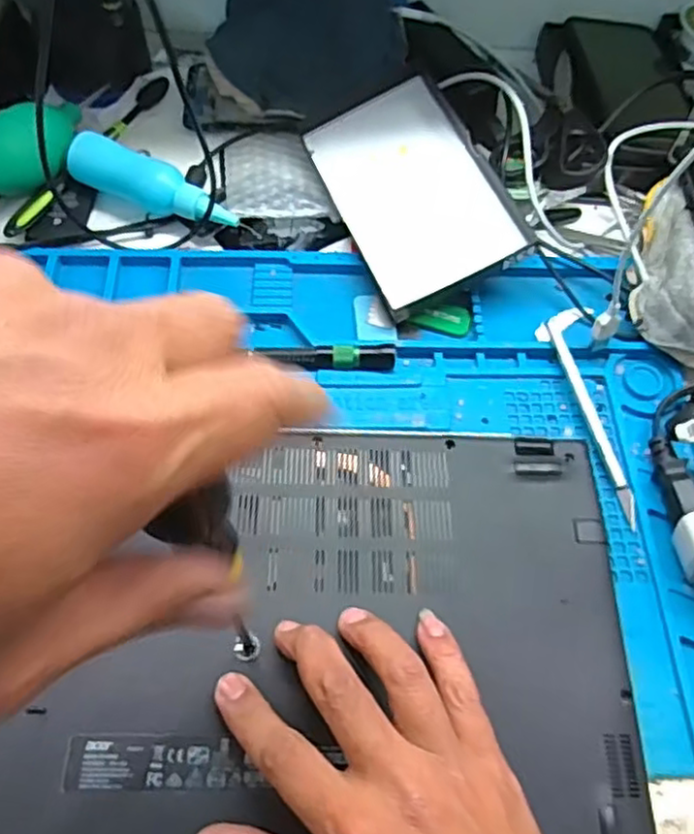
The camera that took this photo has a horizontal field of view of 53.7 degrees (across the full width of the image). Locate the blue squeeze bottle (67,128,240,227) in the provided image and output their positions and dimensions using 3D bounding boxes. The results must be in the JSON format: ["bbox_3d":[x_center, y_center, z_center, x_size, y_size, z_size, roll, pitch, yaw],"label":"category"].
[{"bbox_3d":[-0.131,-0.154,0.469,0.121,0.035,0.034,24,63,10],"label":"blue squeeze bottle"}]

